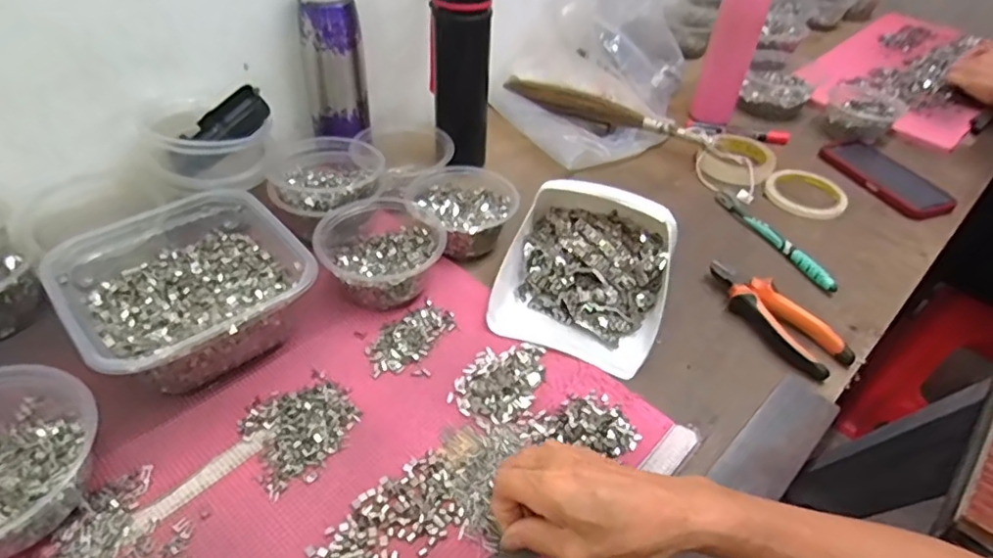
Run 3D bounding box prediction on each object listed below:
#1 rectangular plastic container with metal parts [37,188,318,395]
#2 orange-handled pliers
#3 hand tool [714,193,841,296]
[{"bbox_3d":[-0.265,0.010,0.504,0.172,0.075,0.182,-33,54,-33],"label":"rectangular plastic container with metal parts"},{"bbox_3d":[0.270,0.035,0.574,0.054,0.028,0.148,-19,50,-25],"label":"orange-handled pliers"},{"bbox_3d":[0.317,-0.050,0.673,0.014,0.021,0.184,-13,48,-20],"label":"hand tool"}]

